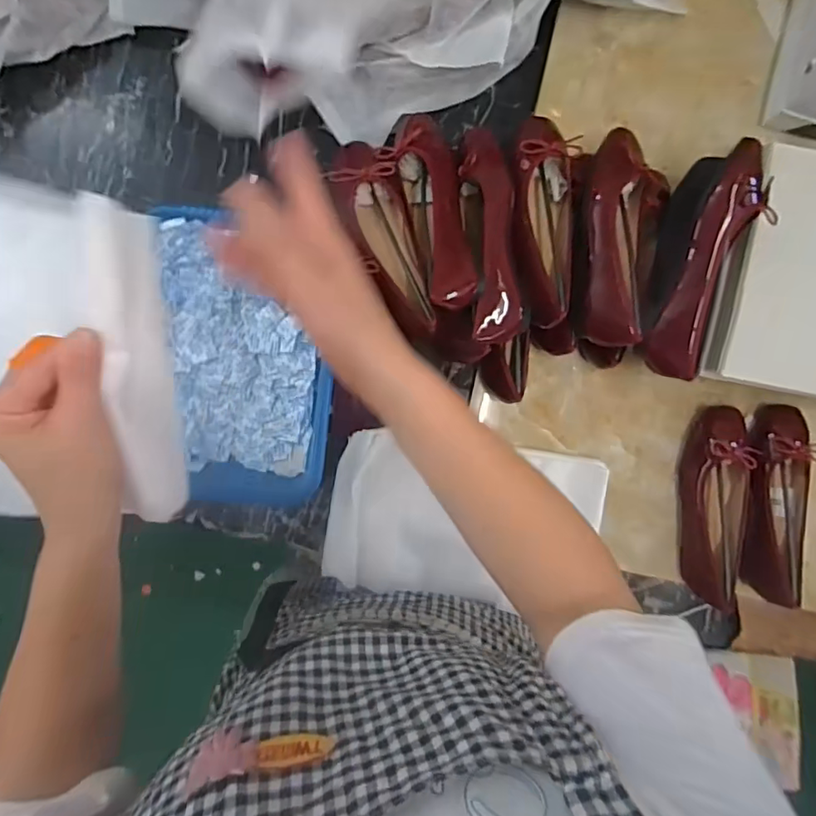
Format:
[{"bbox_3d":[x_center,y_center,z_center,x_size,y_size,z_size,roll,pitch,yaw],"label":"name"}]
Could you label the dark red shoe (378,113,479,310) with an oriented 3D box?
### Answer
[{"bbox_3d":[0.024,-0.227,0.610,0.079,0.055,0.242,-12,80,-1],"label":"dark red shoe"}]

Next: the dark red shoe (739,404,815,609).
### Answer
[{"bbox_3d":[0.465,0.119,0.683,0.074,0.055,0.245,9,92,-2],"label":"dark red shoe"}]

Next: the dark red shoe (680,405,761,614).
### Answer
[{"bbox_3d":[0.389,0.123,0.686,0.068,0.065,0.242,7,92,-2],"label":"dark red shoe"}]

